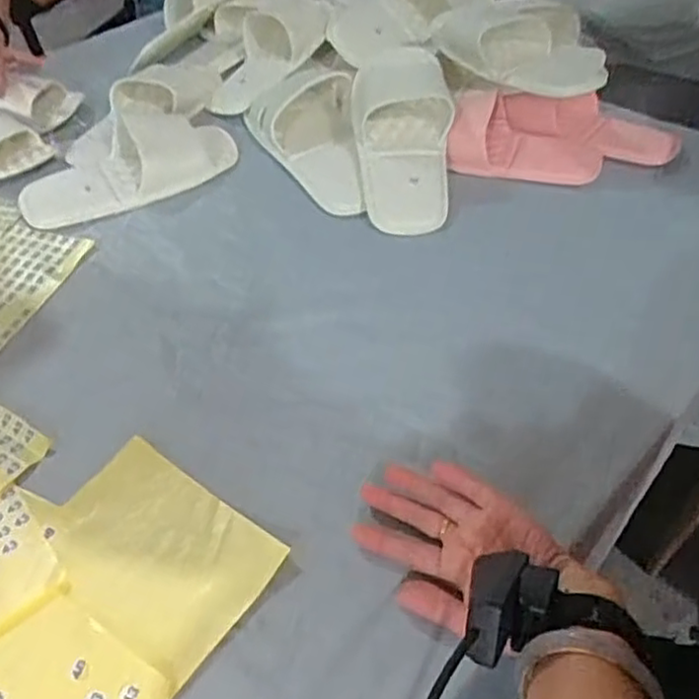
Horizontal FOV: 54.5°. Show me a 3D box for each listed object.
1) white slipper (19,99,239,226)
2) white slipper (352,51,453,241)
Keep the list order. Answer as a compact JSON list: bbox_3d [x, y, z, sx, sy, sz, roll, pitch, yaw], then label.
[{"bbox_3d":[-0.240,-0.208,0.738,0.237,0.063,0.106,-17,50,-12],"label":"white slipper"},{"bbox_3d":[0.057,-0.232,0.732,0.104,0.085,0.247,-2,48,2],"label":"white slipper"}]

